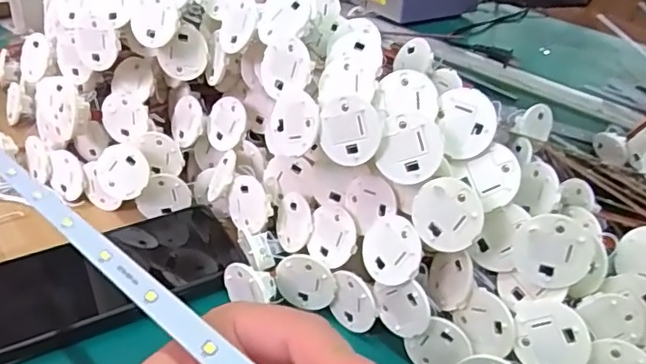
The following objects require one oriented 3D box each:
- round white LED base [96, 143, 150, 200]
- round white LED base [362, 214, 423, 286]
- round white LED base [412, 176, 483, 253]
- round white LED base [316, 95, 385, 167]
[{"bbox_3d":[-0.143,-0.008,0.408,0.039,0.039,0.005,43,12,10],"label":"round white LED base"},{"bbox_3d":[0.039,0.039,0.323,0.006,0.038,0.037,10,57,-48],"label":"round white LED base"},{"bbox_3d":[0.065,0.018,0.303,0.004,0.038,0.036,-6,60,-55],"label":"round white LED base"},{"bbox_3d":[0.015,-0.028,0.317,0.036,0.037,0.005,1,10,28],"label":"round white LED base"}]

